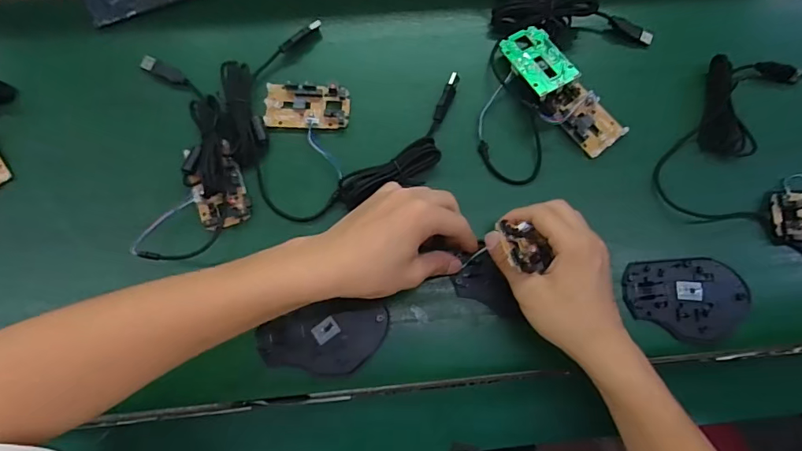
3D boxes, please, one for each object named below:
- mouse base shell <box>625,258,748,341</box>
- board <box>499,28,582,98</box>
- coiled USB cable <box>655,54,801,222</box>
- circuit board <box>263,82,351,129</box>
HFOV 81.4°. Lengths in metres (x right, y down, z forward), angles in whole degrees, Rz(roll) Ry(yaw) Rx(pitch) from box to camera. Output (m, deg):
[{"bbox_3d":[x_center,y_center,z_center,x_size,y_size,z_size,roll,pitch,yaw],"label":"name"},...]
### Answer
[{"bbox_3d":[0.256,0.065,0.414,0.109,0.010,0.071,-3,76,-3],"label":"mouse base shell"},{"bbox_3d":[0.132,-0.161,0.451,0.045,0.004,0.077,-25,64,-1],"label":"board"},{"bbox_3d":[0.326,-0.089,0.455,0.097,0.020,0.197,30,77,5],"label":"coiled USB cable"},{"bbox_3d":[-0.089,-0.115,0.446,0.078,0.015,0.044,2,76,-1],"label":"circuit board"}]

